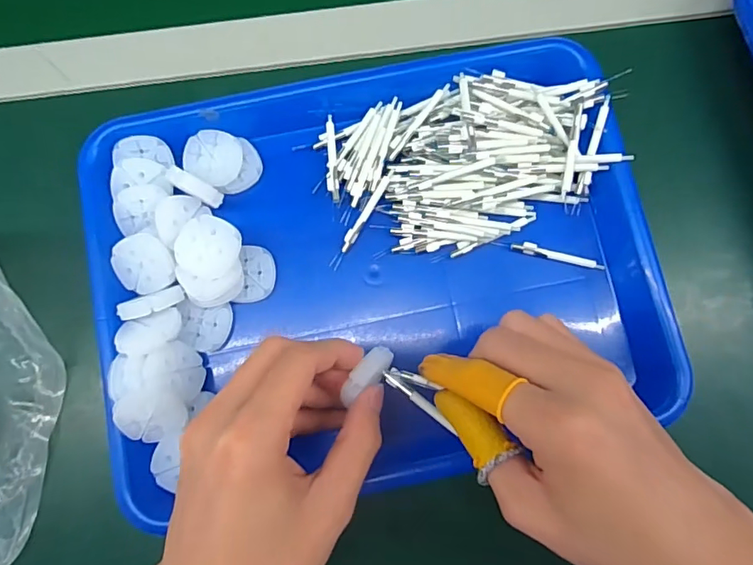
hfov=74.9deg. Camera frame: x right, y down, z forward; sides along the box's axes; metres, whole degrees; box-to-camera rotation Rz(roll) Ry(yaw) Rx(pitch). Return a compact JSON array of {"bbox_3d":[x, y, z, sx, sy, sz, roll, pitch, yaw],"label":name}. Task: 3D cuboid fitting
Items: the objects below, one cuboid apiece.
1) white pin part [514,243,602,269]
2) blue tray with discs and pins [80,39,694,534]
[{"bbox_3d":[0.115,-0.017,0.310,0.059,0.005,0.007,12,81,2],"label":"white pin part"},{"bbox_3d":[0.001,-0.010,0.299,0.328,0.041,0.257,-10,81,-2],"label":"blue tray with discs and pins"}]

